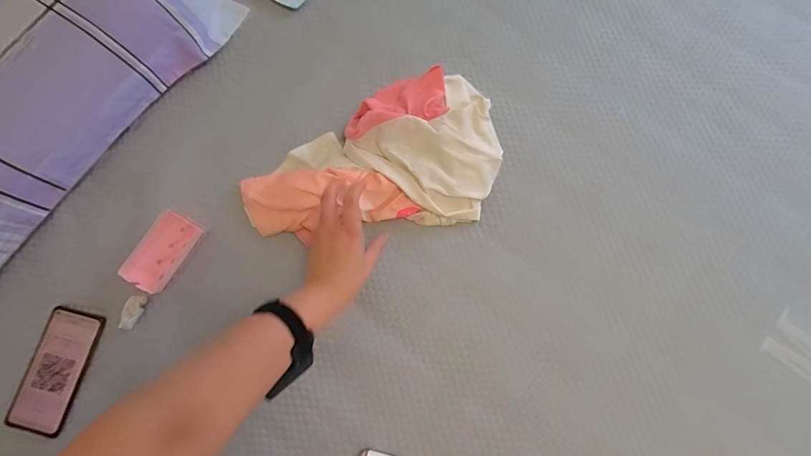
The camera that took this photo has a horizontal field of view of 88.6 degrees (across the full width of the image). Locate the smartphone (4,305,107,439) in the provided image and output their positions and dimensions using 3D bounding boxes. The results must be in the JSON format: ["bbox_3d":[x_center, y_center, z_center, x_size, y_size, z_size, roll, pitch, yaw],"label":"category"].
[{"bbox_3d":[-0.465,0.192,0.555,0.067,0.012,0.160,19,83,-9],"label":"smartphone"}]

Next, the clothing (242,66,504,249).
[{"bbox_3d":[-0.052,-0.104,0.609,0.369,0.039,0.220,-9,78,0],"label":"clothing"}]

